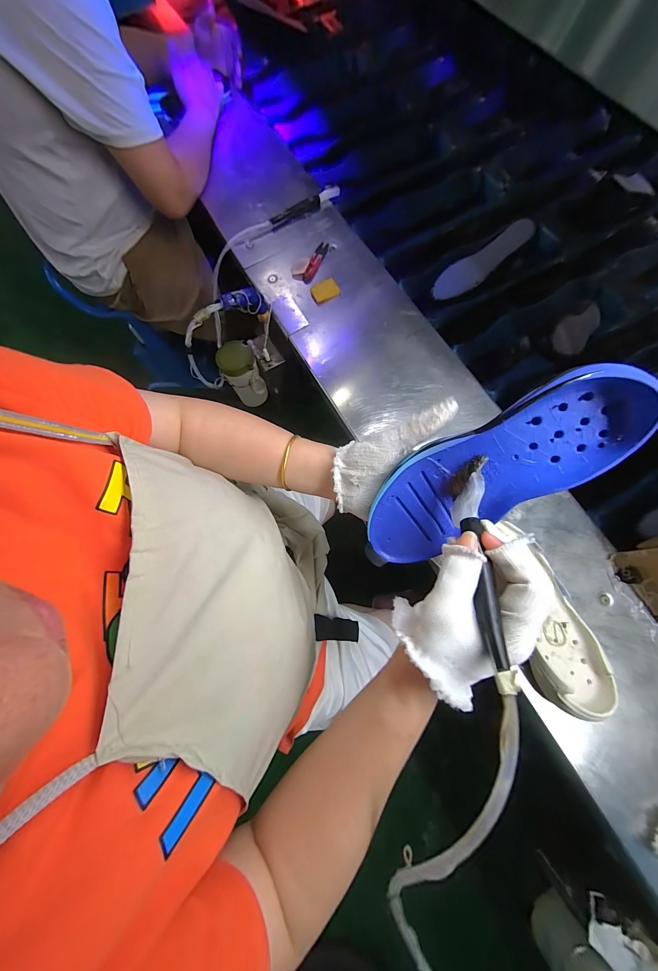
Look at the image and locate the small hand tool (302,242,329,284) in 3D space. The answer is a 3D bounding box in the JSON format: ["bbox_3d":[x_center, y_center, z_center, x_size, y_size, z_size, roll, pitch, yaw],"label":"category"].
[{"bbox_3d":[-0.027,-0.450,0.641,0.023,0.008,0.106,18,77,6],"label":"small hand tool"}]

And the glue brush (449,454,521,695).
[{"bbox_3d":[0.110,0.052,0.227,0.018,0.037,0.162,6,54,0],"label":"glue brush"}]

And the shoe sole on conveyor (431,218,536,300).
[{"bbox_3d":[0.306,-0.445,0.638,0.200,0.010,0.065,-28,84,17],"label":"shoe sole on conveyor"}]

